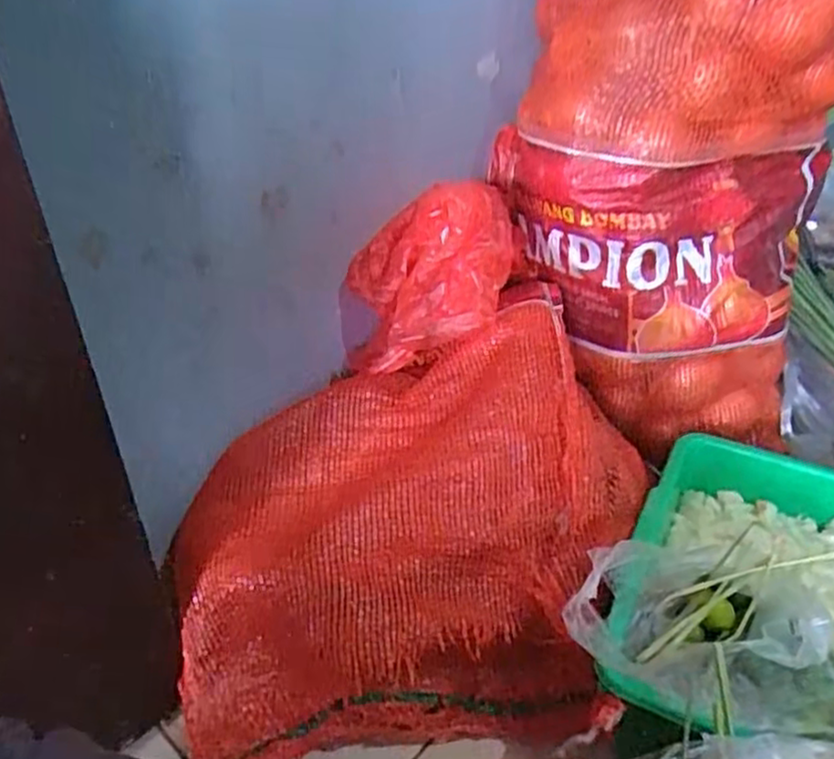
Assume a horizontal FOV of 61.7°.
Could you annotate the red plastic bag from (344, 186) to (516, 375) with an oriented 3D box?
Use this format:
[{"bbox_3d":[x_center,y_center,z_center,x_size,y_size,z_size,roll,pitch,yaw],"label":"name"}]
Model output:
[{"bbox_3d":[0.008,-0.093,0.617,0.139,0.155,0.090,5,35,8],"label":"red plastic bag"}]

